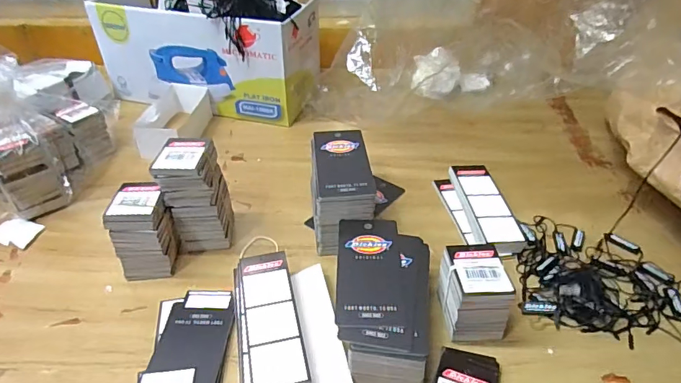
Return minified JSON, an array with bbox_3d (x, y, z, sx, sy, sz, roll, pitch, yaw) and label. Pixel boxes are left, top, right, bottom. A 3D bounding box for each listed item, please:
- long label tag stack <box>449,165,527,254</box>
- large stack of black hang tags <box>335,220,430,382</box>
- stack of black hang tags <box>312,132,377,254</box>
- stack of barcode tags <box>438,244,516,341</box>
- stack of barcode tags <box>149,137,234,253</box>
[{"bbox_3d":[0.142,0.015,0.446,0.042,0.017,0.115,-4,38,-3],"label":"long label tag stack"},{"bbox_3d":[0.032,0.081,0.346,0.069,0.037,0.138,1,38,3],"label":"large stack of black hang tags"},{"bbox_3d":[0.000,-0.002,0.436,0.053,0.063,0.121,-3,38,-2],"label":"stack of black hang tags"},{"bbox_3d":[0.098,0.078,0.341,0.045,0.053,0.057,-2,38,-1],"label":"stack of barcode tags"},{"bbox_3d":[-0.127,0.003,0.403,0.044,0.093,0.050,-3,38,-3],"label":"stack of barcode tags"}]

